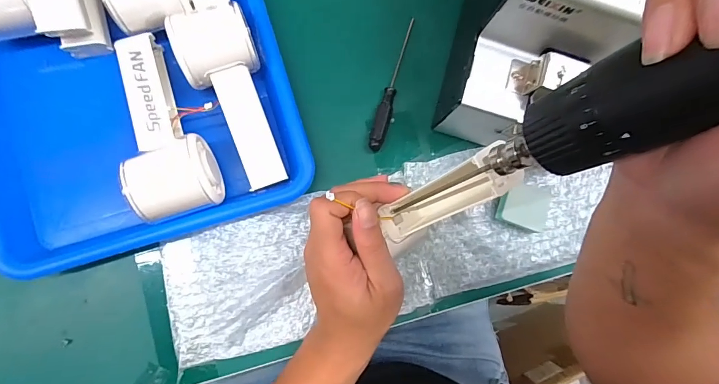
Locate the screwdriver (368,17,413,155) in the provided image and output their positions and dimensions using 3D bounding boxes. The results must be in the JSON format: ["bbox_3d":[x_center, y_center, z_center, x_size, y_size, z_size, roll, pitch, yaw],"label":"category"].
[{"bbox_3d":[0.032,-0.101,0.361,0.015,0.013,0.132,18,82,-3],"label":"screwdriver"}]

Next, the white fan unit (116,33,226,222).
[{"bbox_3d":[-0.162,-0.055,0.314,0.058,0.054,0.149,-21,86,-7],"label":"white fan unit"}]

